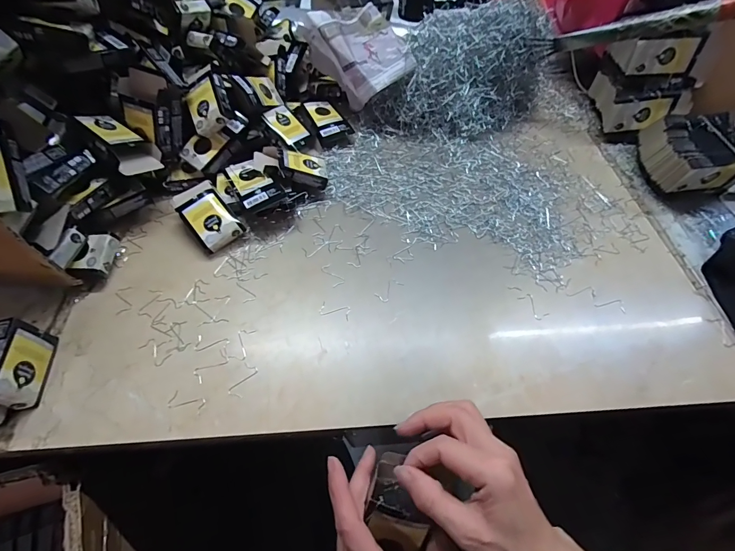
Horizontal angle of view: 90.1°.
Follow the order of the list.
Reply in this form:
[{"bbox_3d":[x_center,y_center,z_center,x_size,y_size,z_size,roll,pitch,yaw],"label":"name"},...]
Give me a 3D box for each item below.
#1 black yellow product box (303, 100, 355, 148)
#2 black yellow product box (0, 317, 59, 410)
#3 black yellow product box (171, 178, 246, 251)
[{"bbox_3d":[-0.065,-0.253,0.607,0.056,0.026,0.090,-21,58,-13],"label":"black yellow product box"},{"bbox_3d":[-0.339,0.086,0.357,0.024,0.059,0.075,-10,56,-6],"label":"black yellow product box"},{"bbox_3d":[-0.206,-0.077,0.480,0.059,0.039,0.094,-32,61,-19],"label":"black yellow product box"}]

